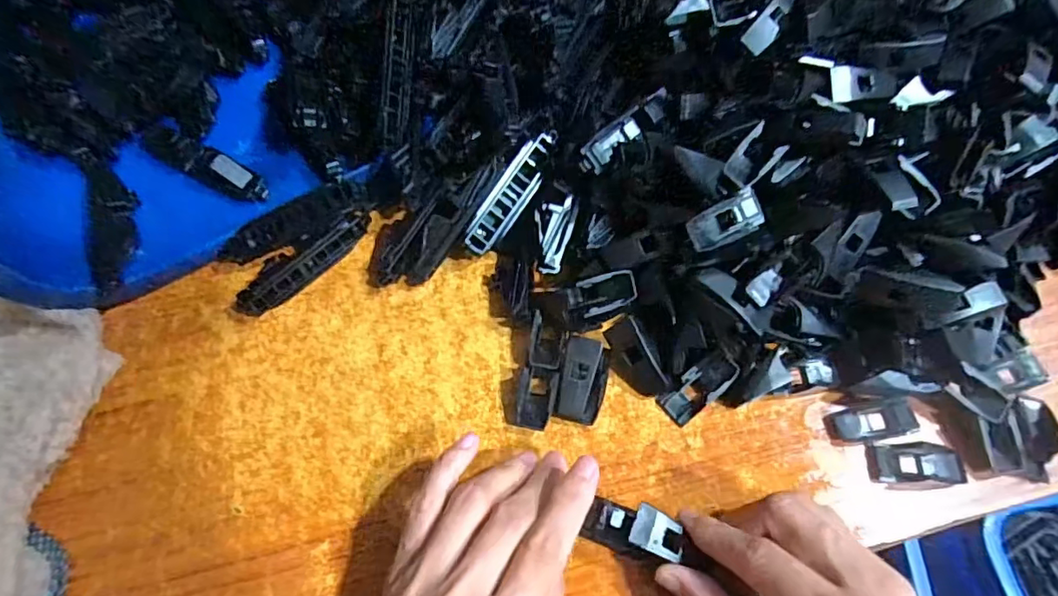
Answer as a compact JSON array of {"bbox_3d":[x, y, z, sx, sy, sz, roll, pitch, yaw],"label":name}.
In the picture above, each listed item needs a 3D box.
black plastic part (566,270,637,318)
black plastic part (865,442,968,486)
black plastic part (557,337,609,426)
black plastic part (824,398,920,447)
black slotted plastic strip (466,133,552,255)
[{"bbox_3d":[0.037,-0.003,0.271,0.032,0.010,0.017,-10,67,-5],"label":"black plastic part"},{"bbox_3d":[0.189,0.081,0.267,0.044,0.006,0.018,2,66,0],"label":"black plastic part"},{"bbox_3d":[0.028,0.043,0.277,0.022,0.016,0.040,11,66,4],"label":"black plastic part"},{"bbox_3d":[0.172,0.062,0.275,0.044,0.006,0.018,-11,67,-5],"label":"black plastic part"},{"bbox_3d":[-0.010,-0.057,0.302,0.019,0.004,0.073,35,88,-10],"label":"black slotted plastic strip"}]

